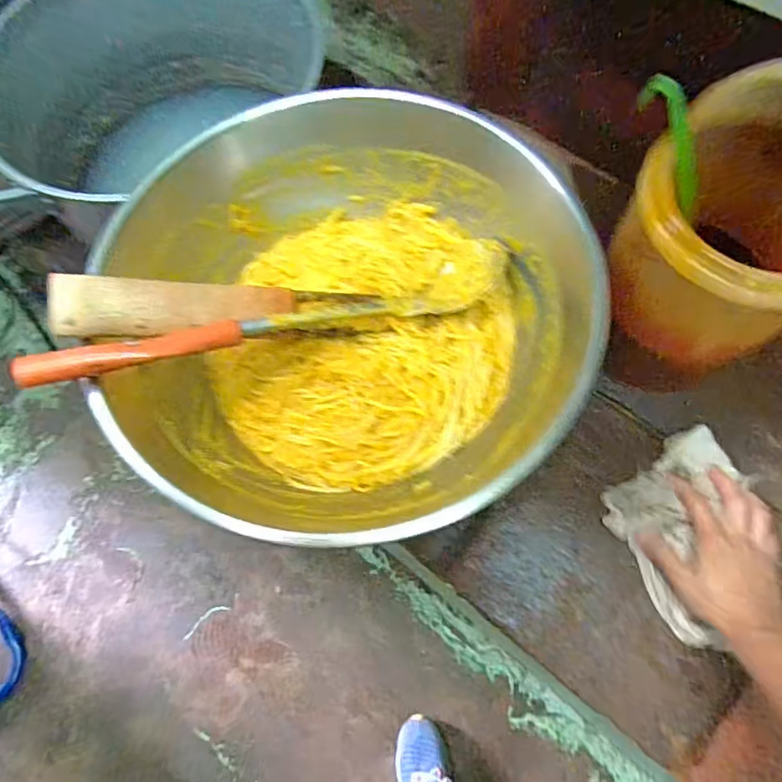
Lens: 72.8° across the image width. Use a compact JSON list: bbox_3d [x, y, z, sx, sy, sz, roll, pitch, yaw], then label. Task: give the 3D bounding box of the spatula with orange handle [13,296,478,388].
[{"bbox_3d":[-0.110,-0.060,0.510,0.417,0.037,0.045,-13,72,-26],"label":"spatula with orange handle"}]

